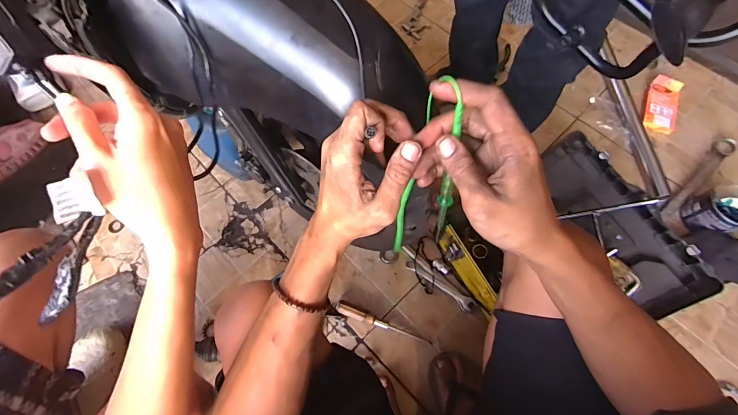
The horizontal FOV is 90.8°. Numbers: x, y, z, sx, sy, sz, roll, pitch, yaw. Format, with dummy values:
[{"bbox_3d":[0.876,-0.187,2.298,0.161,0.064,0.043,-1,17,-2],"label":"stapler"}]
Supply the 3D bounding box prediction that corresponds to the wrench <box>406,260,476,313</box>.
[{"bbox_3d":[0.156,0.172,0.813,0.171,0.009,0.028,34,71,18],"label":"wrench"}]

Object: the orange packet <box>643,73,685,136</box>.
[{"bbox_3d":[0.784,-0.275,0.968,0.078,0.025,0.154,18,81,11],"label":"orange packet"}]

